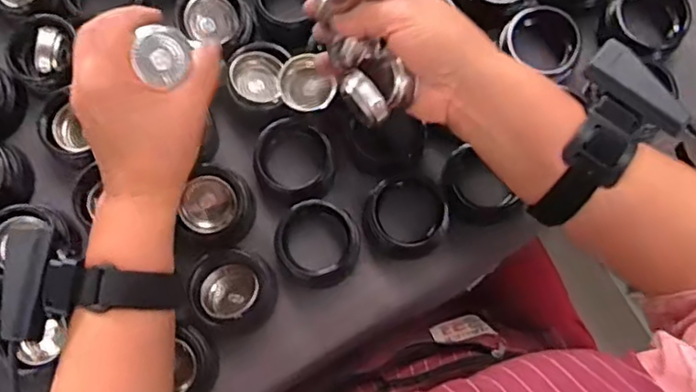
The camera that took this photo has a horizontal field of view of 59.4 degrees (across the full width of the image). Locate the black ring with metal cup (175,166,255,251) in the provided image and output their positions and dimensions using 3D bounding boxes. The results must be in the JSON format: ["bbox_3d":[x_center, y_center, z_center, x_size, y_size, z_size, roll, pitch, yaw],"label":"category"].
[{"bbox_3d":[-0.105,0.007,0.483,0.057,0.024,0.063,-14,77,-2],"label":"black ring with metal cup"}]

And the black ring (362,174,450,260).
[{"bbox_3d":[0.047,0.014,0.488,0.071,0.022,0.066,0,77,1],"label":"black ring"}]

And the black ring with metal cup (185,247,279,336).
[{"bbox_3d":[-0.089,0.070,0.469,0.060,0.030,0.064,0,77,1],"label":"black ring with metal cup"}]

